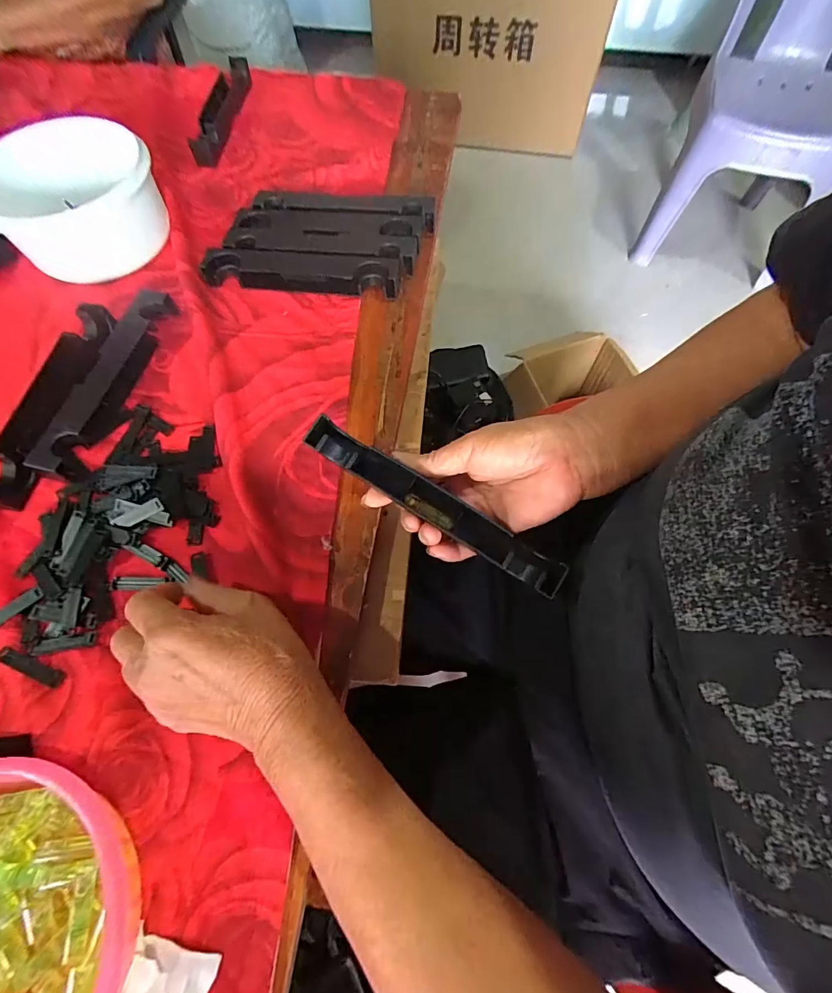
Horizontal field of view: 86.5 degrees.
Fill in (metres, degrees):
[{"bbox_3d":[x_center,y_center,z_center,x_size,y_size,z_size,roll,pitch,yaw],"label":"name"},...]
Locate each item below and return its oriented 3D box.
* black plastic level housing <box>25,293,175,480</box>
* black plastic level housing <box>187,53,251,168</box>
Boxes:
[{"bbox_3d":[-0.276,-0.107,0.391,0.036,0.028,0.191,13,67,6],"label":"black plastic level housing"},{"bbox_3d":[-0.247,-0.500,0.569,0.042,0.025,0.198,1,66,1],"label":"black plastic level housing"}]

